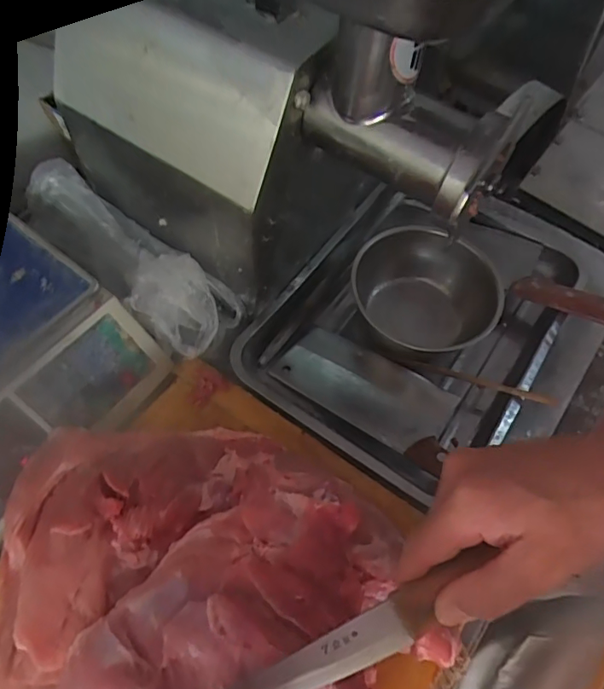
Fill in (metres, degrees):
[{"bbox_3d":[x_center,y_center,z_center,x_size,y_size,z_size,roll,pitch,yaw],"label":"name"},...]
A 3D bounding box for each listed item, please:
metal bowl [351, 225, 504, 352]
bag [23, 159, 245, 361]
[{"bbox_3d":[0.149,-0.059,0.604,0.144,0.056,0.158,2,61,-3],"label":"metal bowl"},{"bbox_3d":[-0.179,-0.102,0.552,0.257,0.059,0.087,44,67,4],"label":"bag"}]

